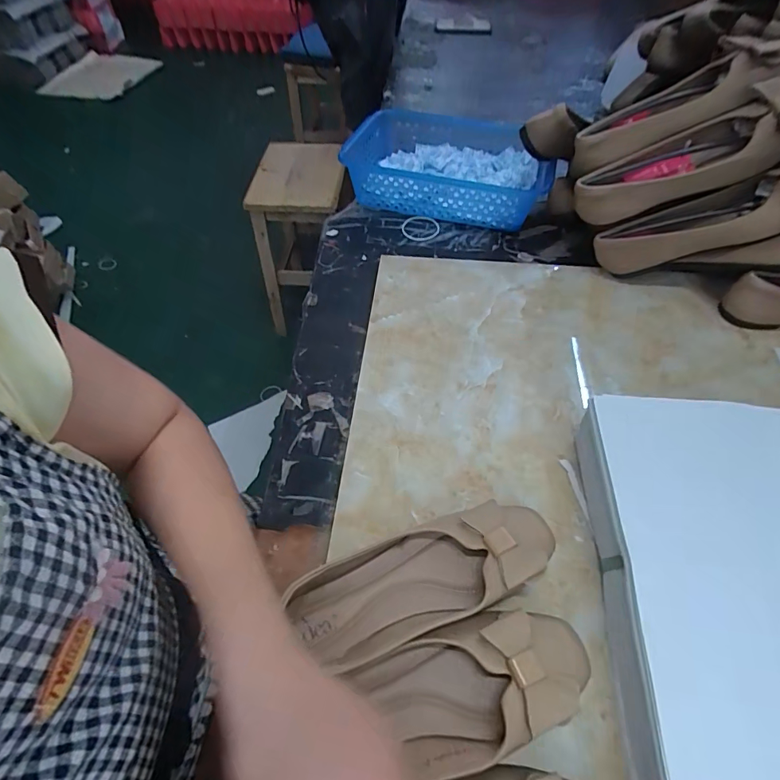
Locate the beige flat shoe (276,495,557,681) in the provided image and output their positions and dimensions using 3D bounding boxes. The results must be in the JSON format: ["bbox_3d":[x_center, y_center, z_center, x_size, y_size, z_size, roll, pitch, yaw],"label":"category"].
[{"bbox_3d":[0.031,0.160,0.381,0.235,0.051,0.087,-18,56,-11],"label":"beige flat shoe"}]

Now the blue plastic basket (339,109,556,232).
[{"bbox_3d":[0.102,-0.381,0.754,0.330,0.077,0.245,7,55,7],"label":"blue plastic basket"}]

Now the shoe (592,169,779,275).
[{"bbox_3d":[0.400,-0.218,0.555,0.262,0.065,0.063,-12,48,33],"label":"shoe"}]

